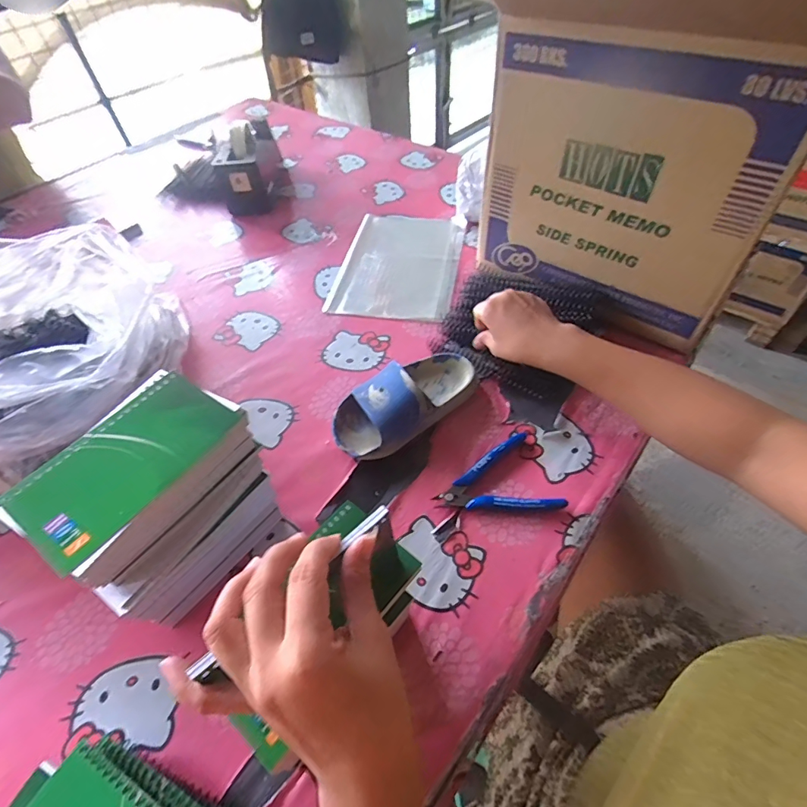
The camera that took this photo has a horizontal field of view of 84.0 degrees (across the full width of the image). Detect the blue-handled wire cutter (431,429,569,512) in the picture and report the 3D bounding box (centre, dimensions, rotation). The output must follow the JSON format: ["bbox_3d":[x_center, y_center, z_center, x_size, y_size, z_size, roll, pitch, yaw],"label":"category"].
[{"bbox_3d":[0.103,0.086,0.436,0.116,0.013,0.085,-34,56,-21],"label":"blue-handled wire cutter"}]

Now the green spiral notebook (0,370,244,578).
[{"bbox_3d":[-0.180,0.035,0.293,0.079,0.006,0.129,28,59,25],"label":"green spiral notebook"}]

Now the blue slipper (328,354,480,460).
[{"bbox_3d":[0.006,-0.008,0.488,0.171,0.061,0.088,-37,57,-23],"label":"blue slipper"}]

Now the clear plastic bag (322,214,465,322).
[{"bbox_3d":[-0.006,-0.220,0.694,0.174,0.014,0.254,7,52,10],"label":"clear plastic bag"}]

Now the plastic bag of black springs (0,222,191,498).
[{"bbox_3d":[-0.396,-0.051,0.479,0.303,0.178,0.254,-30,56,-19],"label":"plastic bag of black springs"}]

